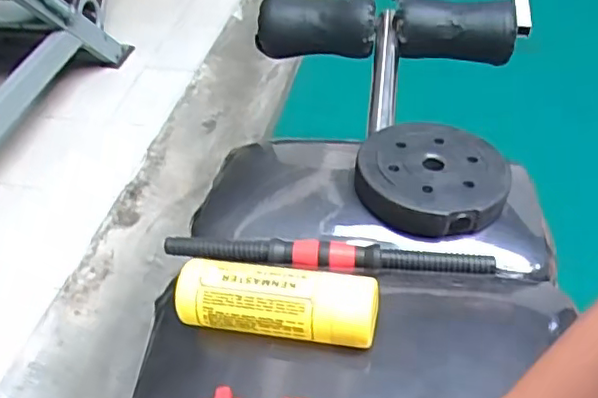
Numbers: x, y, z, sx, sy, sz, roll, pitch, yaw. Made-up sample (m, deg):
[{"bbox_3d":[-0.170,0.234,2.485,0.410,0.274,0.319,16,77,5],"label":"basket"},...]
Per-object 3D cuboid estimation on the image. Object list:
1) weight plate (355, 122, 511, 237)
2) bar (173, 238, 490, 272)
[{"bbox_3d":[0.163,-0.030,0.756,0.173,0.054,0.165,-2,44,2],"label":"weight plate"},{"bbox_3d":[0.028,0.065,0.696,0.370,0.032,0.033,3,45,7],"label":"bar"}]

